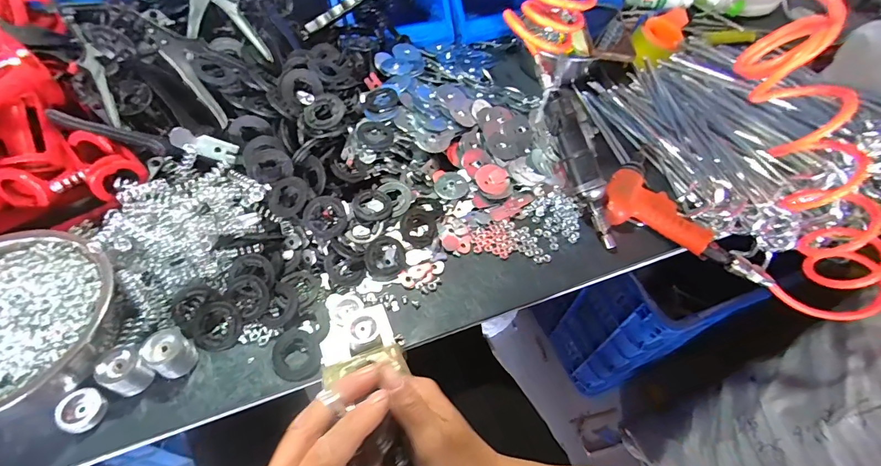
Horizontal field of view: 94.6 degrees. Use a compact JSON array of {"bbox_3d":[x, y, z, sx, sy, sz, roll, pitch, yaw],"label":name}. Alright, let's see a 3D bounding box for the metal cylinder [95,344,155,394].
[{"bbox_3d":[-0.290,0.128,0.377,0.033,0.043,0.035,2,53,-3],"label":"metal cylinder"}]

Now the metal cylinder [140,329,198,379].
[{"bbox_3d":[-0.258,0.115,0.390,0.032,0.038,0.036,17,54,8],"label":"metal cylinder"}]

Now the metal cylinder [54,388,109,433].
[{"bbox_3d":[-0.323,0.160,0.367,0.031,0.021,0.034,2,53,-3],"label":"metal cylinder"}]

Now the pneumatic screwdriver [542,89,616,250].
[{"bbox_3d":[0.181,-0.082,0.514,0.037,0.033,0.205,-21,90,-19],"label":"pneumatic screwdriver"}]

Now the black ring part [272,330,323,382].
[{"bbox_3d":[-0.148,0.125,0.419,0.046,0.006,0.054,-22,58,-19],"label":"black ring part"}]

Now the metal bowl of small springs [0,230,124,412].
[{"bbox_3d":[-0.399,0.085,0.377,0.175,0.077,0.181,2,53,-3],"label":"metal bowl of small springs"}]

